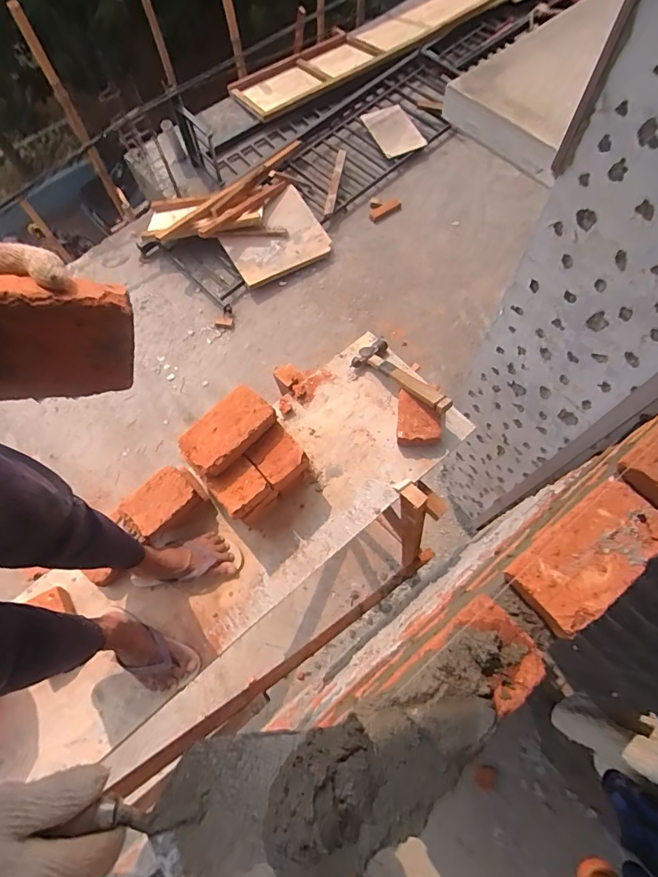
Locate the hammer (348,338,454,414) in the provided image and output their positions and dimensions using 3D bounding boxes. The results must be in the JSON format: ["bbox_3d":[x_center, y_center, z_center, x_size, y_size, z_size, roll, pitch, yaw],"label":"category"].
[{"bbox_3d":[0.188,-0.151,1.130,0.101,0.042,0.299,-39,54,-12],"label":"hammer"}]

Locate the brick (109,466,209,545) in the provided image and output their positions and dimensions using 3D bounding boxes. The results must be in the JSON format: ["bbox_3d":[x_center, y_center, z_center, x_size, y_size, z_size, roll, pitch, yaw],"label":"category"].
[{"bbox_3d":[-0.378,0.152,1.019,0.178,0.081,0.107,-43,72,-13],"label":"brick"}]

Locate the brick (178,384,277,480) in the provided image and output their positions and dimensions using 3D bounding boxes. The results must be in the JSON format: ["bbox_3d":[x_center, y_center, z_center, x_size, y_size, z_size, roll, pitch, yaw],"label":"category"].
[{"bbox_3d":[-0.220,-0.014,0.972,0.107,0.047,0.204,41,76,17],"label":"brick"}]

